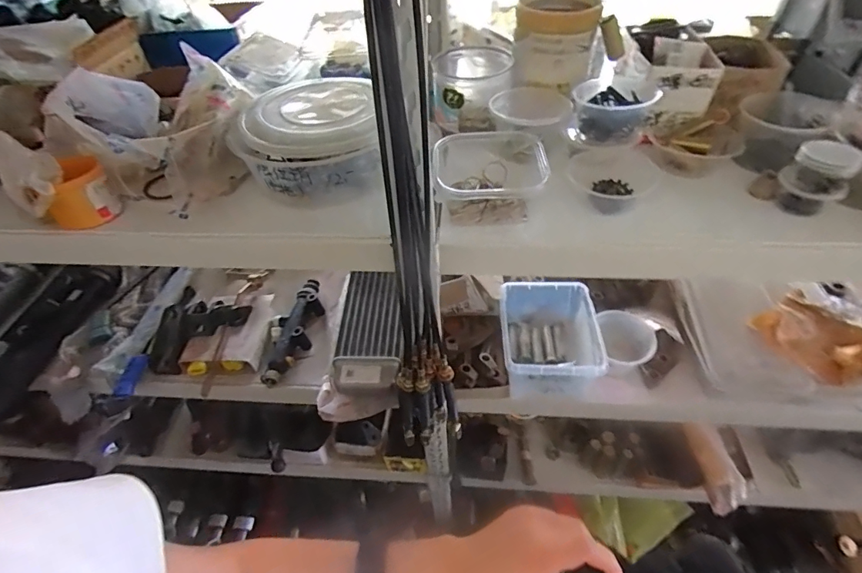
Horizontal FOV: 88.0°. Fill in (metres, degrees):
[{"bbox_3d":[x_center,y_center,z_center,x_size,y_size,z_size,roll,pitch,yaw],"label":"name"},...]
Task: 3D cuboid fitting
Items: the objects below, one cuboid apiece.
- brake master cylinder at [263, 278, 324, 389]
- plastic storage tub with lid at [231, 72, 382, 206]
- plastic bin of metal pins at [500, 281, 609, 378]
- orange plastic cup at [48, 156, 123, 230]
[{"bbox_3d":[-0.286,0.084,0.926,0.085,0.047,0.257,5,46,9],"label":"brake master cylinder"},{"bbox_3d":[-0.180,-0.212,0.653,0.185,0.096,0.226,-14,46,-9],"label":"plastic storage tub with lid"},{"bbox_3d":[0.216,0.096,0.835,0.166,0.122,0.225,0,46,4],"label":"plastic bin of metal pins"},{"bbox_3d":[-0.478,-0.126,0.603,0.079,0.080,0.086,-2,45,2],"label":"orange plastic cup"}]

